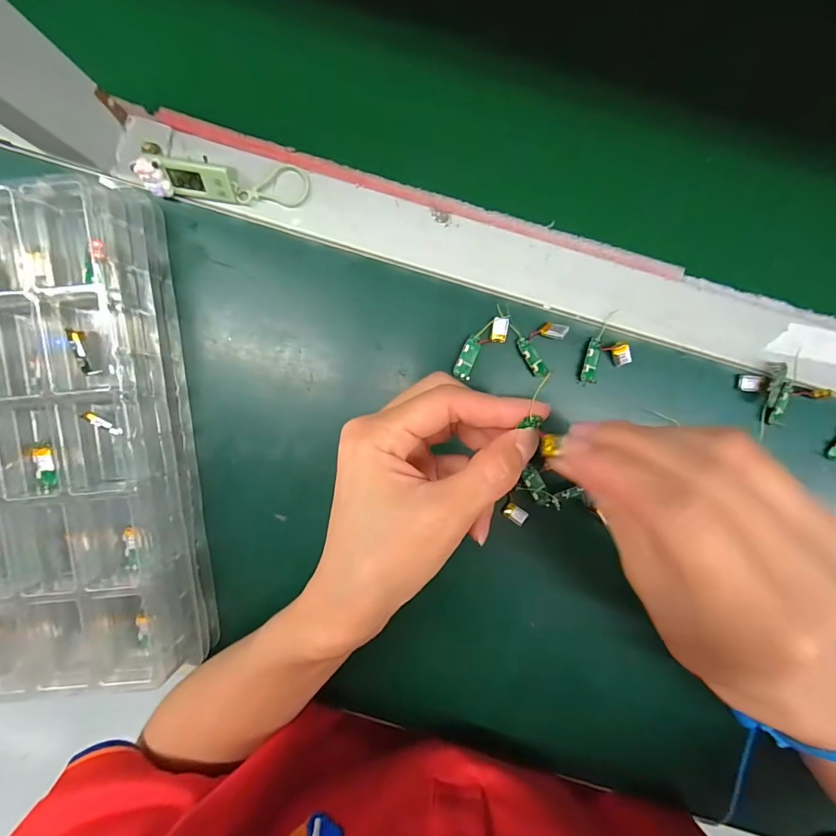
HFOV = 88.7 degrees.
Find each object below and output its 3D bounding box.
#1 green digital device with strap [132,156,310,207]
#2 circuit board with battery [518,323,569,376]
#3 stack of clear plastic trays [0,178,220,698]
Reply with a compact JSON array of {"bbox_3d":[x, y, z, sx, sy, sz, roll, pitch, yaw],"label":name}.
[{"bbox_3d":[-0.120,-0.148,0.265,0.098,0.022,0.021,-1,94,1],"label":"green digital device with strap"},{"bbox_3d":[0.082,-0.044,0.271,0.030,0.013,0.029,-32,93,3],"label":"circuit board with battery"},{"bbox_3d":[-0.274,0.022,0.255,0.253,0.034,0.297,-6,94,2],"label":"stack of clear plastic trays"}]

